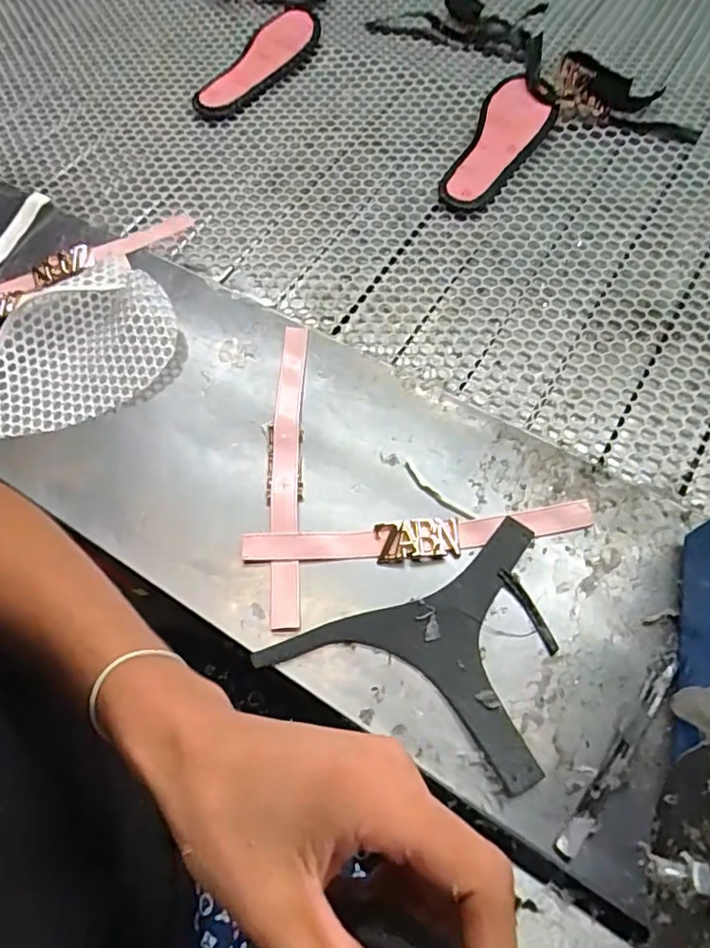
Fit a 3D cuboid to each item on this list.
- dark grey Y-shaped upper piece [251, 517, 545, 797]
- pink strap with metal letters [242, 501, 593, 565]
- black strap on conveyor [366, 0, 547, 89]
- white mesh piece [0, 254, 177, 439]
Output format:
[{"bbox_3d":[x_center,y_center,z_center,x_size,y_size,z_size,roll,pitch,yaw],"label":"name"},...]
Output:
[{"bbox_3d":[0.060,0.134,0.376,0.201,0.010,0.144,-25,62,-12],"label":"dark grey Y-shaped upper piece"},{"bbox_3d":[0.045,0.046,0.419,0.250,0.012,0.029,-4,63,-2],"label":"pink strap with metal letters"},{"bbox_3d":[0.151,-0.561,0.719,0.249,0.047,0.127,40,69,18],"label":"black strap on conveyor"},{"bbox_3d":[-0.248,-0.105,0.492,0.189,0.034,0.132,-37,69,-17],"label":"white mesh piece"}]

